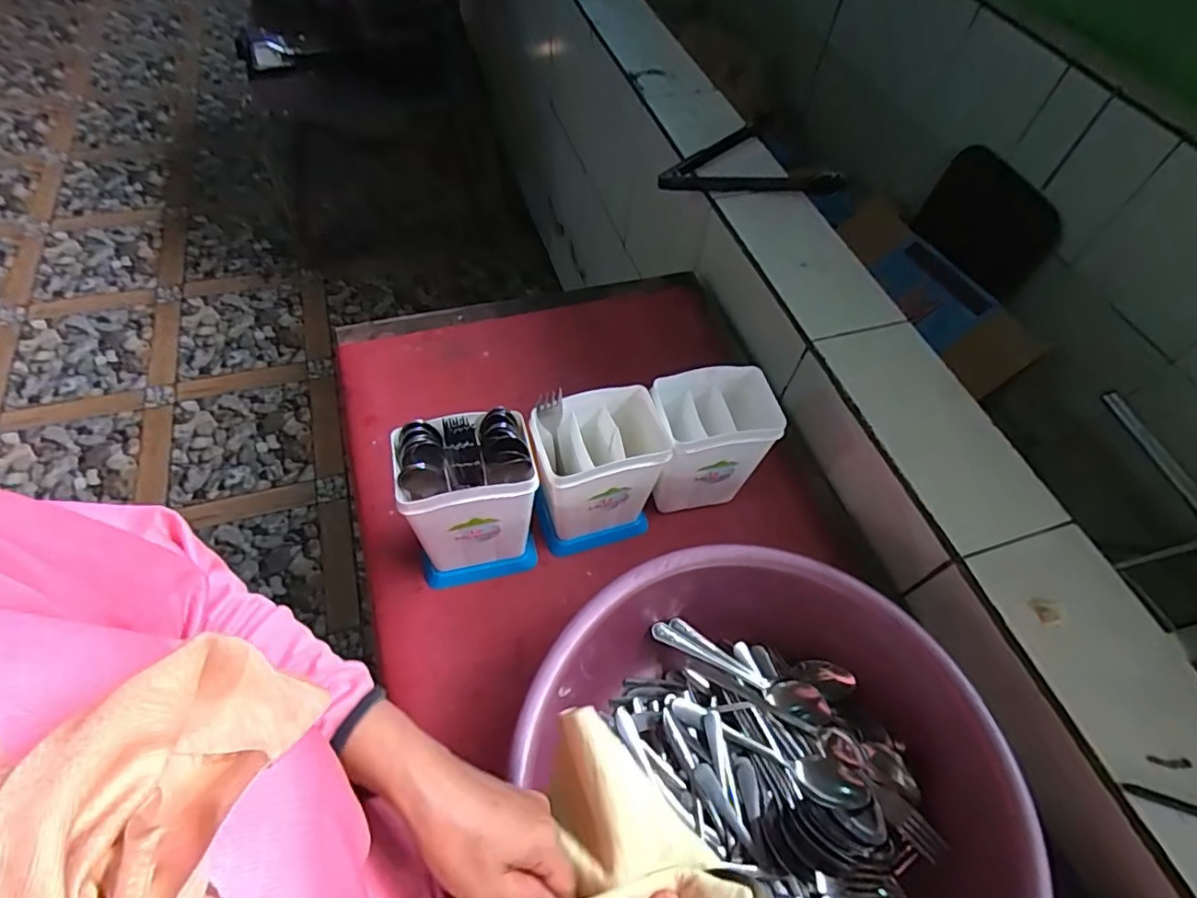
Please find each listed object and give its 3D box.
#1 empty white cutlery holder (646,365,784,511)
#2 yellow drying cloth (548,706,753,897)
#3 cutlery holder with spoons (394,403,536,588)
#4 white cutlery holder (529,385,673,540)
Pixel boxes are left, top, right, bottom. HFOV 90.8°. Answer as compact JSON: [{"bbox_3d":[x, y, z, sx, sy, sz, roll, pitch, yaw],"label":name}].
[{"bbox_3d":[0.129,-0.008,0.665,0.143,0.147,0.089,-9,58,-11],"label":"empty white cutlery holder"},{"bbox_3d":[-0.007,0.257,0.333,0.142,0.057,0.150,-36,65,-24],"label":"yellow drying cloth"},{"bbox_3d":[-0.126,0.051,0.585,0.120,0.182,0.094,-13,59,-13],"label":"cutlery holder with spoons"},{"bbox_3d":[0.004,0.025,0.636,0.137,0.167,0.093,-10,58,-11],"label":"white cutlery holder"}]

